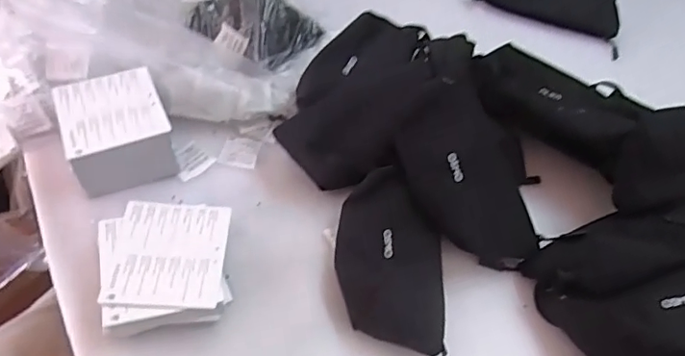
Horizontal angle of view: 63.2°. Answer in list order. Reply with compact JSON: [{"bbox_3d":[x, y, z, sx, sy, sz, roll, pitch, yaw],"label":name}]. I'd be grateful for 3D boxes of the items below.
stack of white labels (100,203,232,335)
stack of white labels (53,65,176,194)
[{"bbox_3d":[-0.152,0.075,0.471,0.108,0.033,0.114,0,49,-8],"label":"stack of white labels"},{"bbox_3d":[-0.220,-0.043,0.543,0.092,0.064,0.109,-15,53,-19],"label":"stack of white labels"}]

